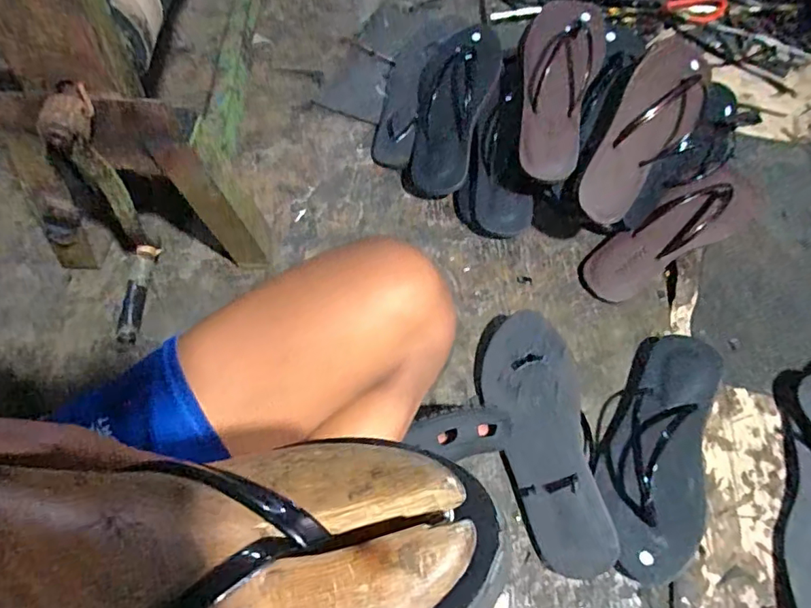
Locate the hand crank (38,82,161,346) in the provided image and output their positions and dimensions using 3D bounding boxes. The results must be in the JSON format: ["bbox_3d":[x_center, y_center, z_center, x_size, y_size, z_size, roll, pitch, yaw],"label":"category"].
[{"bbox_3d":[-0.288,-0.085,0.505,0.034,0.247,0.089,-2,34,-4],"label":"hand crank"}]

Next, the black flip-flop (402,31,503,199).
[{"bbox_3d":[0.059,-0.269,0.714,0.111,0.051,0.253,15,87,6],"label":"black flip-flop"}]

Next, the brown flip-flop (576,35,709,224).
[{"bbox_3d":[0.281,-0.210,0.606,0.094,0.055,0.254,39,83,-5],"label":"brown flip-flop"}]

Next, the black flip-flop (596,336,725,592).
[{"bbox_3d":[0.262,0.146,0.531,0.102,0.038,0.259,22,66,9],"label":"black flip-flop"}]

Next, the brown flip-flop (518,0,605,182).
[{"bbox_3d":[0.186,-0.266,0.631,0.092,0.057,0.249,9,83,3],"label":"brown flip-flop"}]

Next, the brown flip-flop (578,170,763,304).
[{"bbox_3d":[0.347,-0.099,0.647,0.277,0.057,0.080,-27,68,-14],"label":"brown flip-flop"}]

